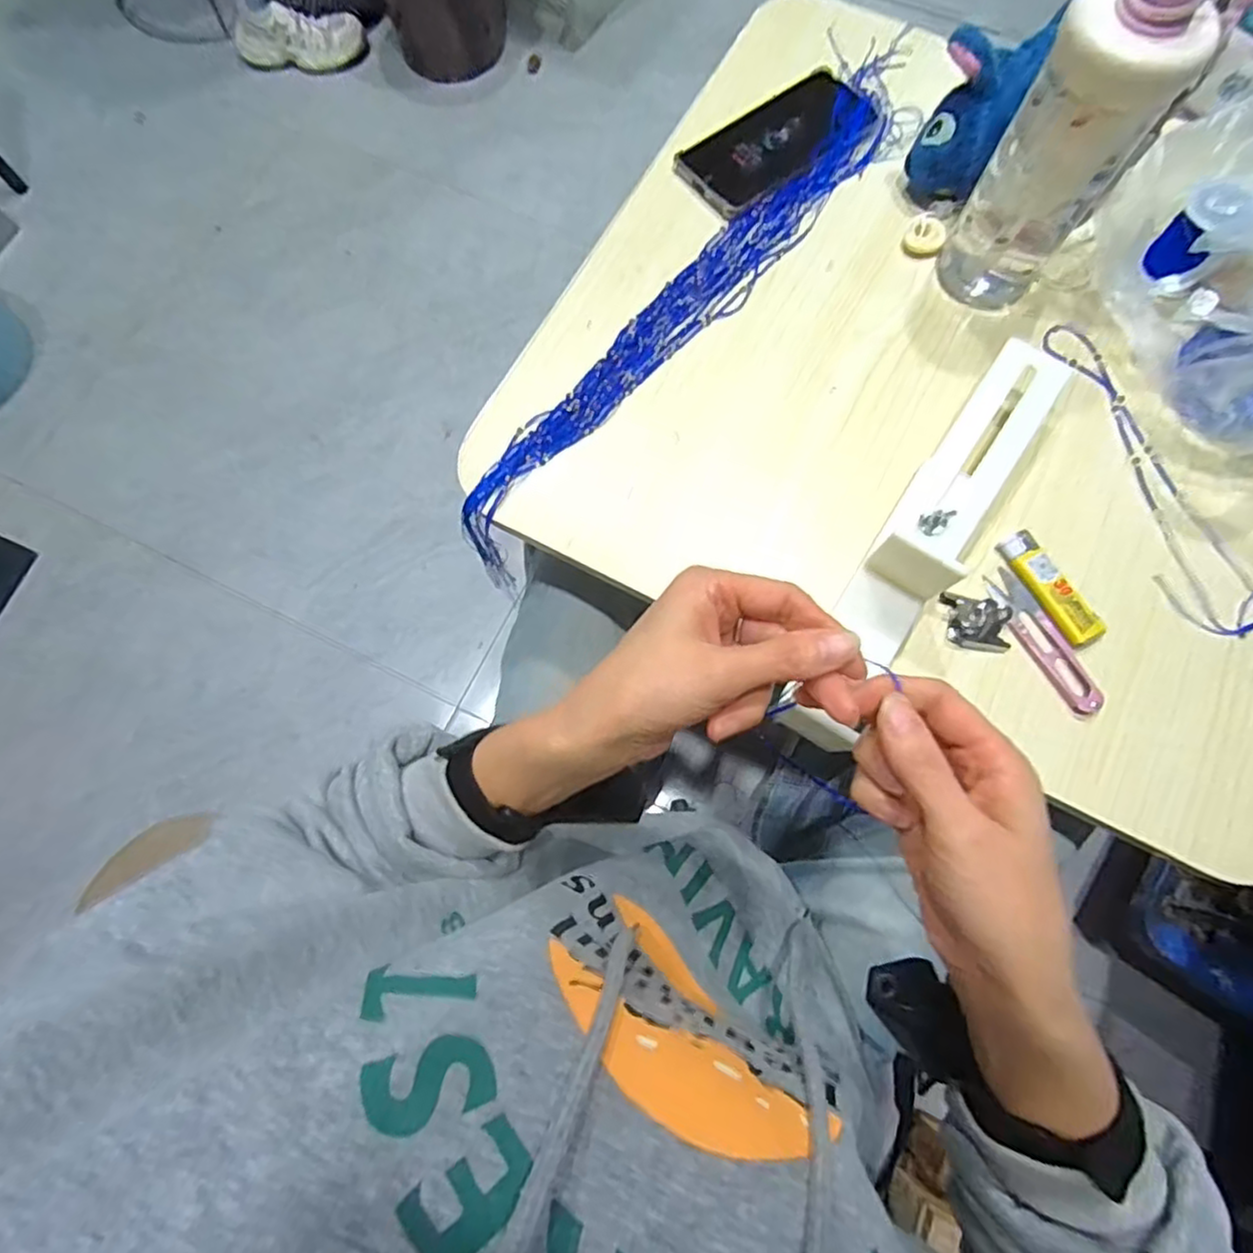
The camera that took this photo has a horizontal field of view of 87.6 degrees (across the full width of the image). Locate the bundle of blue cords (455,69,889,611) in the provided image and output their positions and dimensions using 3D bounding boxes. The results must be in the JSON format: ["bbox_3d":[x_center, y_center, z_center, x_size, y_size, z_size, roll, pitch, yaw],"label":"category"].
[{"bbox_3d":[0.061,-0.254,0.509,0.069,0.035,0.530,36,77,9],"label":"bundle of blue cords"}]

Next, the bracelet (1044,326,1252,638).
[{"bbox_3d":[0.355,-0.108,0.451,0.060,0.009,0.248,-21,75,-6],"label":"bracelet"}]

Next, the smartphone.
[{"bbox_3d":[0.120,-0.394,0.531,0.161,0.012,0.073,-37,78,-10],"label":"smartphone"}]

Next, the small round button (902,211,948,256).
[{"bbox_3d":[0.232,-0.303,0.506,0.030,0.012,0.030,0,74,0],"label":"small round button"}]

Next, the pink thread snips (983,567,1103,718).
[{"bbox_3d":[0.266,0.009,0.418,0.026,0.008,0.102,-28,76,-8],"label":"pink thread snips"}]

